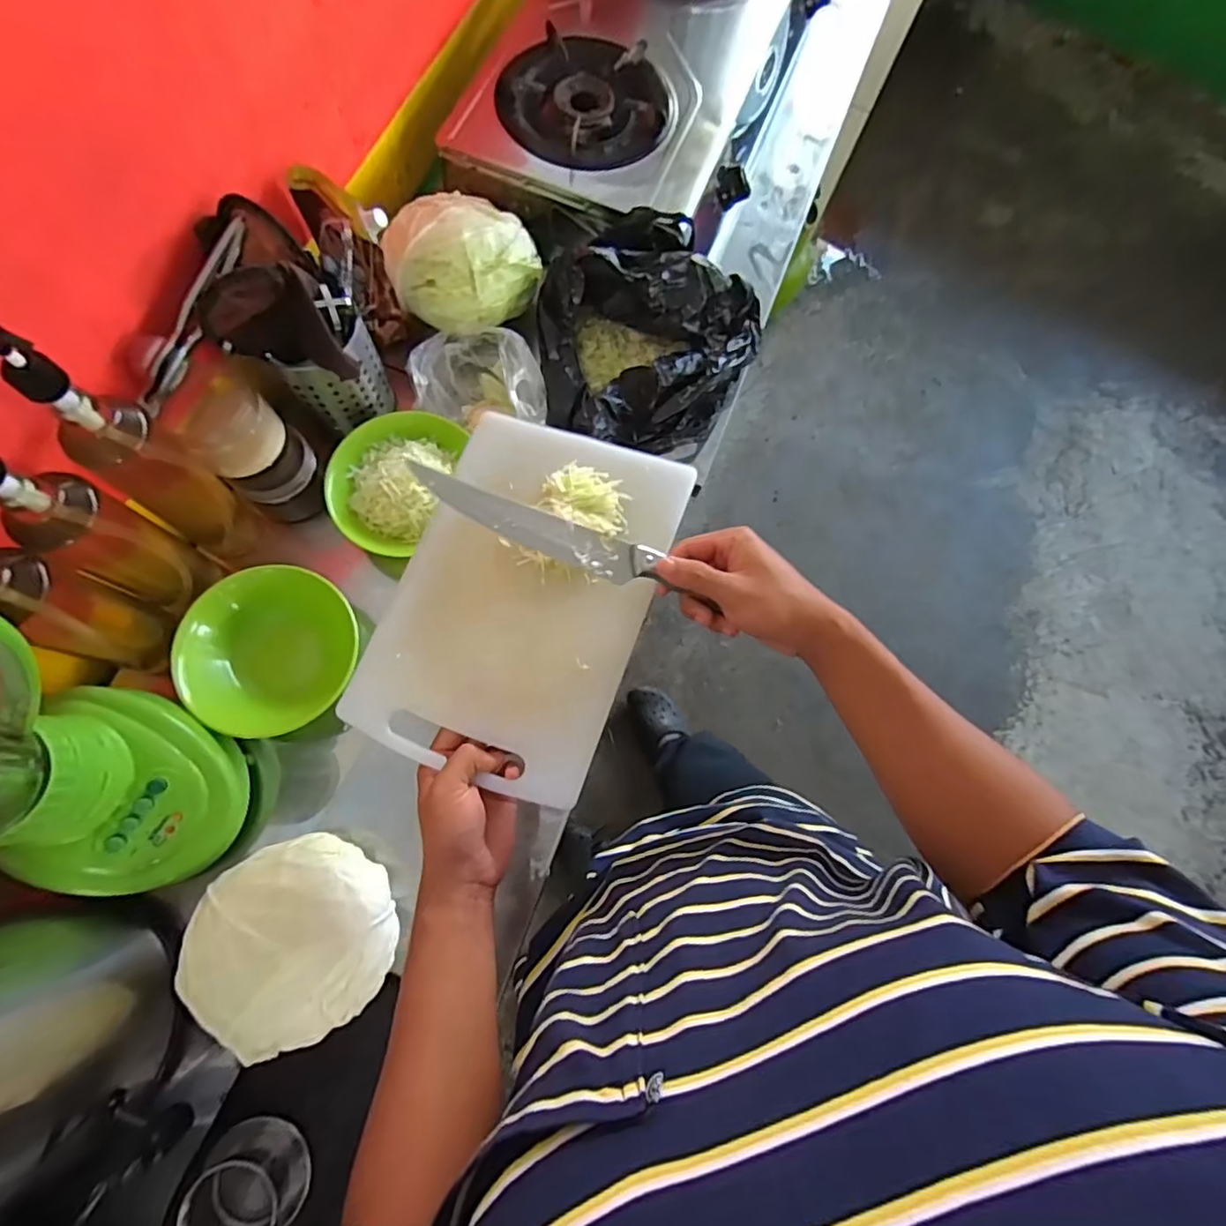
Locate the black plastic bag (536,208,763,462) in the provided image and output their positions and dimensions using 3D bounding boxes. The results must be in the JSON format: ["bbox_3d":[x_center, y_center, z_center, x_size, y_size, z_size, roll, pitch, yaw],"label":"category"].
[{"bbox_3d":[0.041,-0.336,0.712,0.251,0.104,0.271,14,74,-1],"label":"black plastic bag"}]

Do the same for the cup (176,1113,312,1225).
[{"bbox_3d":[-0.307,0.488,0.501,0.094,0.077,0.062,36,75,5],"label":"cup"}]

